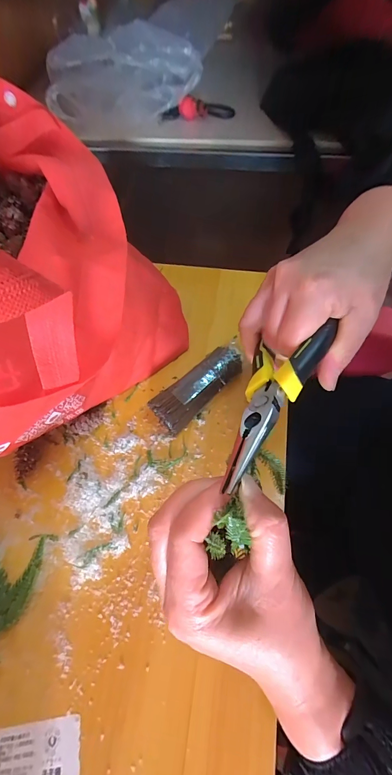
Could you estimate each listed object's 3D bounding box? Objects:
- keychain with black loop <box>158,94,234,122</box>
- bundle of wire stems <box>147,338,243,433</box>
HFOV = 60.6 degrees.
[{"bbox_3d":[0.002,-0.455,0.544,0.122,0.036,0.032,-10,60,-4],"label":"keychain with black loop"},{"bbox_3d":[0.007,-0.002,0.348,0.113,0.025,0.038,-39,65,-19],"label":"bundle of wire stems"}]

